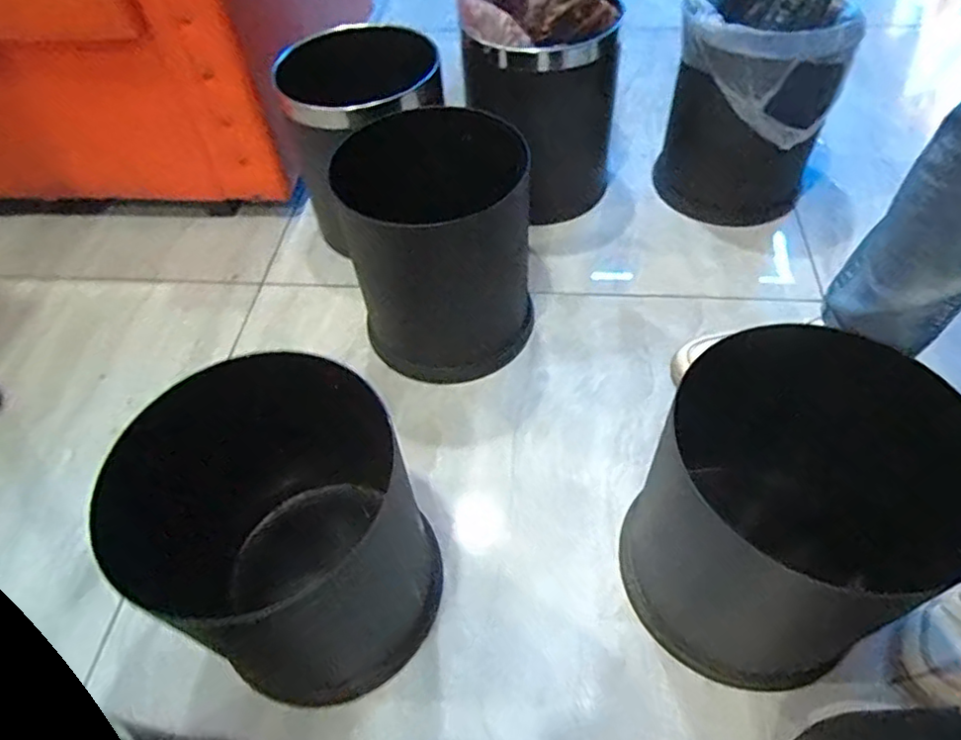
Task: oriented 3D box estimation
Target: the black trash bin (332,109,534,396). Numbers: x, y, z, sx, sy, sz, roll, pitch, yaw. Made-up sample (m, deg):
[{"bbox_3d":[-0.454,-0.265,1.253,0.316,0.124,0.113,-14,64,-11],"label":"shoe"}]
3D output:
[{"bbox_3d":[-0.046,-0.148,0.755,0.209,0.248,0.224,2,53,6],"label":"black trash bin"}]

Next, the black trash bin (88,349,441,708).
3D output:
[{"bbox_3d":[-0.188,0.153,0.543,0.256,0.241,0.232,-22,55,-12],"label":"black trash bin"}]

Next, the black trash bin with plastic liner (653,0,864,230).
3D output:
[{"bbox_3d":[0.387,-0.391,0.895,0.203,0.269,0.227,14,56,15],"label":"black trash bin with plastic liner"}]

